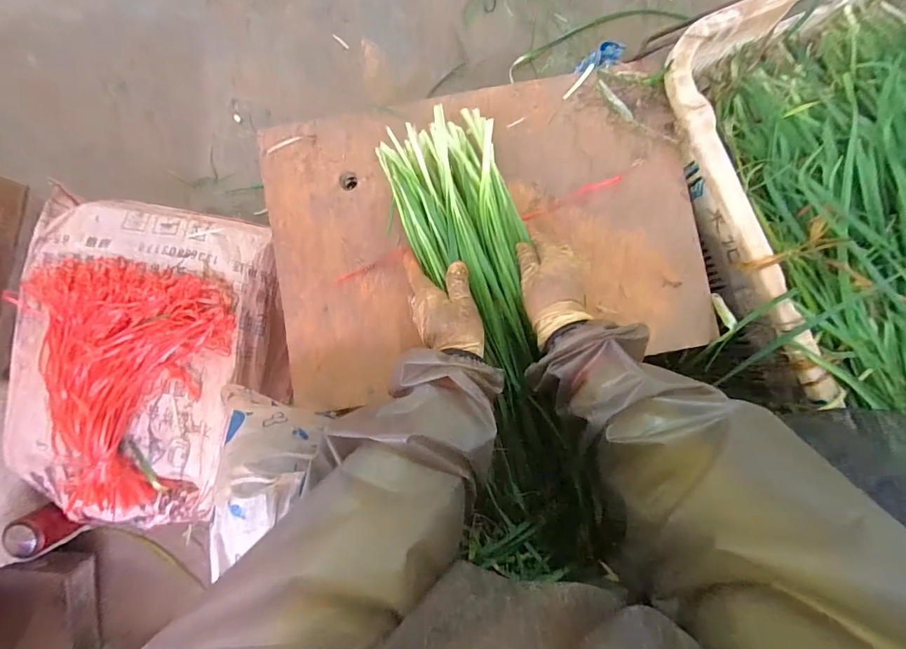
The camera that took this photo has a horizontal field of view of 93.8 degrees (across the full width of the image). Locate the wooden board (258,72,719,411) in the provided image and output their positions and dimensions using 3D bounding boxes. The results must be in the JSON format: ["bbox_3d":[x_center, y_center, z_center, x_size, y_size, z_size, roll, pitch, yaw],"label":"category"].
[{"bbox_3d":[0.037,-0.114,0.524,0.514,0.019,0.353,-10,88,1],"label":"wooden board"}]

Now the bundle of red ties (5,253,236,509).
[{"bbox_3d":[-0.517,0.087,0.634,0.312,0.059,0.376,17,87,1],"label":"bundle of red ties"}]

